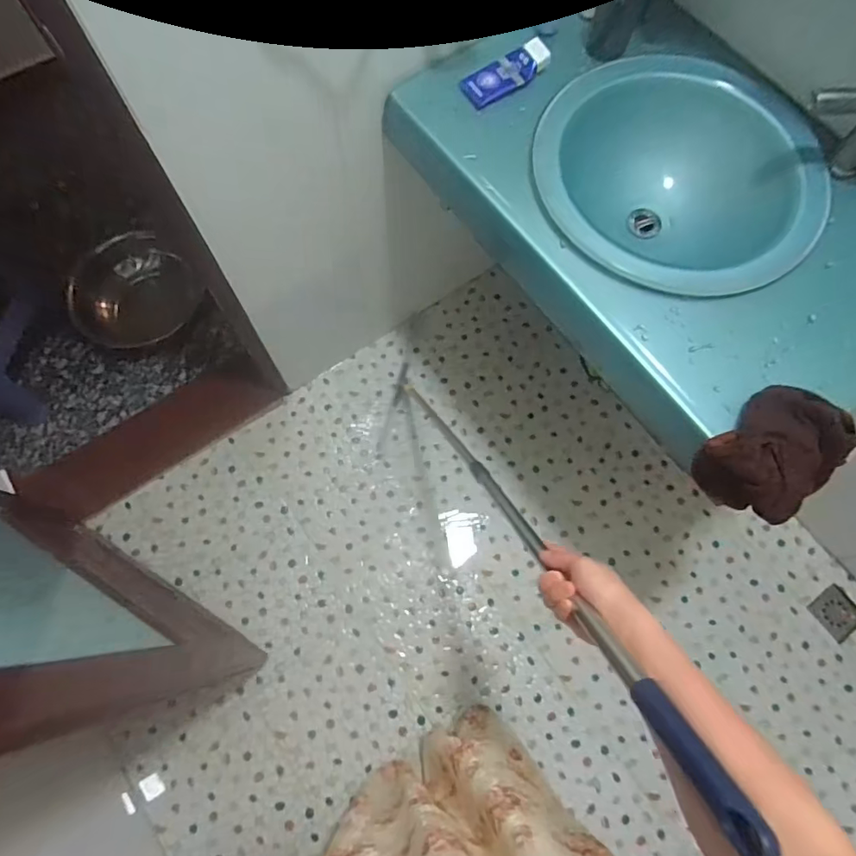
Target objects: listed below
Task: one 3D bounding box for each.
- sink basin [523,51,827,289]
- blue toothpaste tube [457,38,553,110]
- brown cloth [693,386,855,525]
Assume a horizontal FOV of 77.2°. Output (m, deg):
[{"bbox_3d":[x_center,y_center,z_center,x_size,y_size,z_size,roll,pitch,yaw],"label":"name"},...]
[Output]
[{"bbox_3d":[0.371,-0.371,0.846,0.392,0.143,0.421,1,71,-2],"label":"sink basin"},{"bbox_3d":[0.123,-0.558,0.845,0.142,0.022,0.058,-30,75,2],"label":"blue toothpaste tube"},{"bbox_3d":[0.437,0.025,0.669,0.186,0.065,0.127,-42,77,-14],"label":"brown cloth"}]

